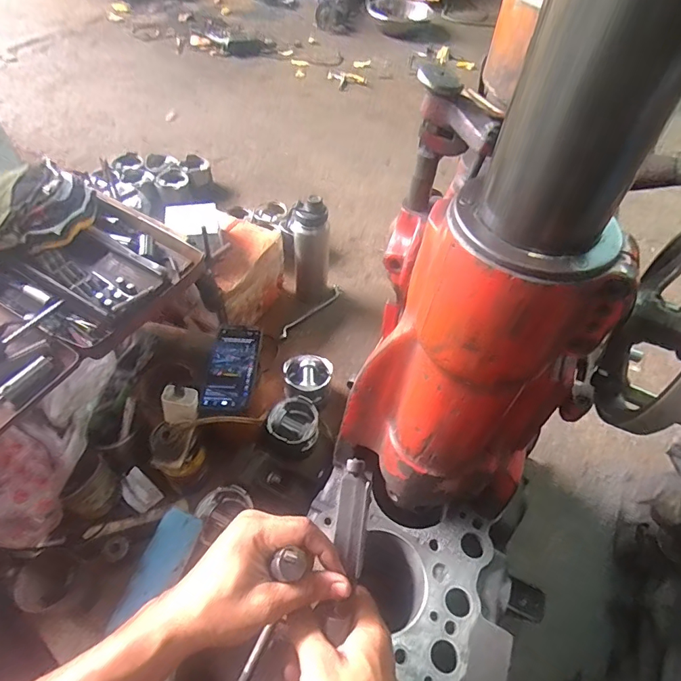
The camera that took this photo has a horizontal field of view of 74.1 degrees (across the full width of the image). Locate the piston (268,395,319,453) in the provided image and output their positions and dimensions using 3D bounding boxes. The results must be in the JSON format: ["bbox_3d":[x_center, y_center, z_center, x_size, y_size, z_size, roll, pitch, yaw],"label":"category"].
[{"bbox_3d":[-0.087,0.155,0.843,0.086,0.053,0.096,-5,51,-8],"label":"piston"}]

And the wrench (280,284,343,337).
[{"bbox_3d":[-0.067,-0.073,1.089,0.032,0.012,0.203,35,57,22],"label":"wrench"}]

